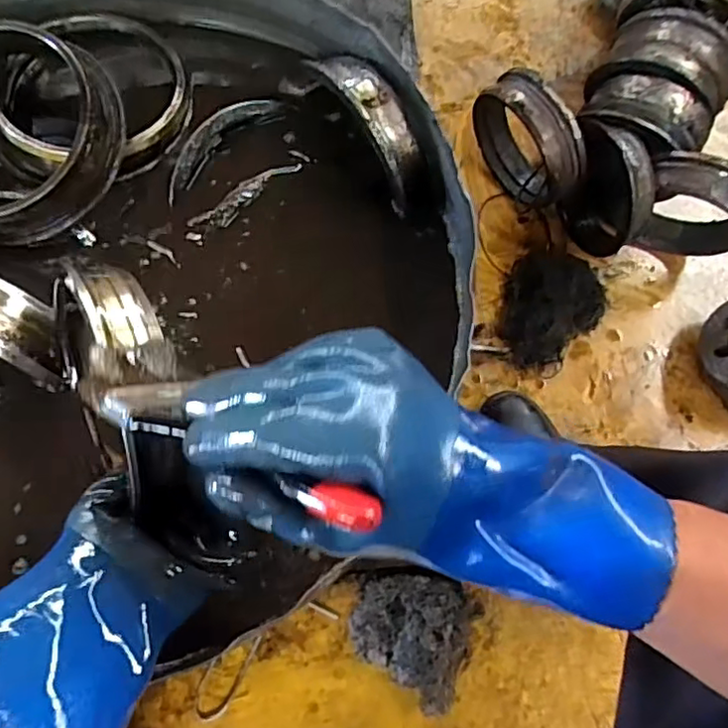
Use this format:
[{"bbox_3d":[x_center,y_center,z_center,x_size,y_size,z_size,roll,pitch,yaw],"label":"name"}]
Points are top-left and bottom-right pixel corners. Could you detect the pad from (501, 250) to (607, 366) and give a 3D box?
[{"bbox_3d":[0.274,-0.076,0.887,0.140,0.056,0.157,9,77,0],"label":"pad"}]

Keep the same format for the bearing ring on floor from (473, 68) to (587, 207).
[{"bbox_3d":[0.225,-0.308,0.863,0.066,0.186,0.182,-30,80,-8],"label":"bearing ring on floor"}]

